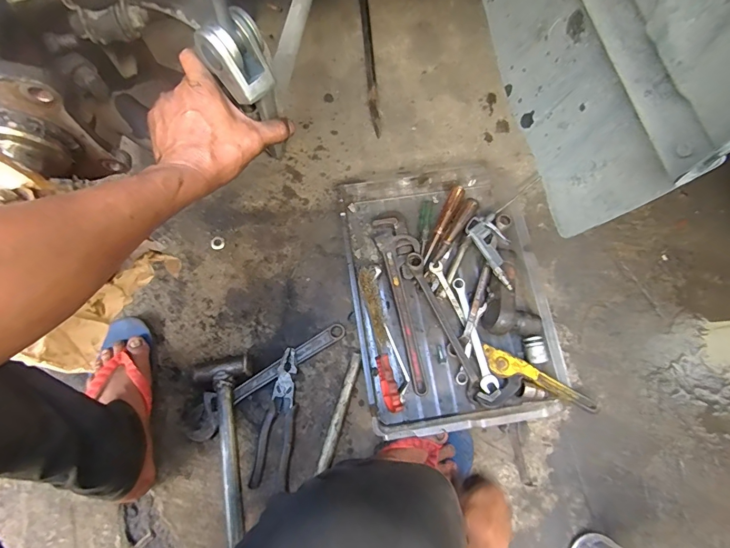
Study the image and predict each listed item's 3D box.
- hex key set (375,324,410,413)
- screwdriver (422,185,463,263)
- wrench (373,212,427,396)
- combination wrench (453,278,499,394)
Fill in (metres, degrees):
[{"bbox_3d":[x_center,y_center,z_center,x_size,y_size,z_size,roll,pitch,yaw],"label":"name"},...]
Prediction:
[{"bbox_3d":[0.045,0.160,0.677,0.050,0.034,0.135,-13,76,-4],"label":"hex key set"},{"bbox_3d":[0.147,-0.094,0.759,0.023,0.024,0.166,25,77,6],"label":"screwdriver"},{"bbox_3d":[0.077,0.042,0.716,0.069,0.025,0.329,-10,76,-3],"label":"wrench"},{"bbox_3d":[0.187,0.101,0.688,0.026,0.010,0.197,-13,76,-4],"label":"combination wrench"}]

